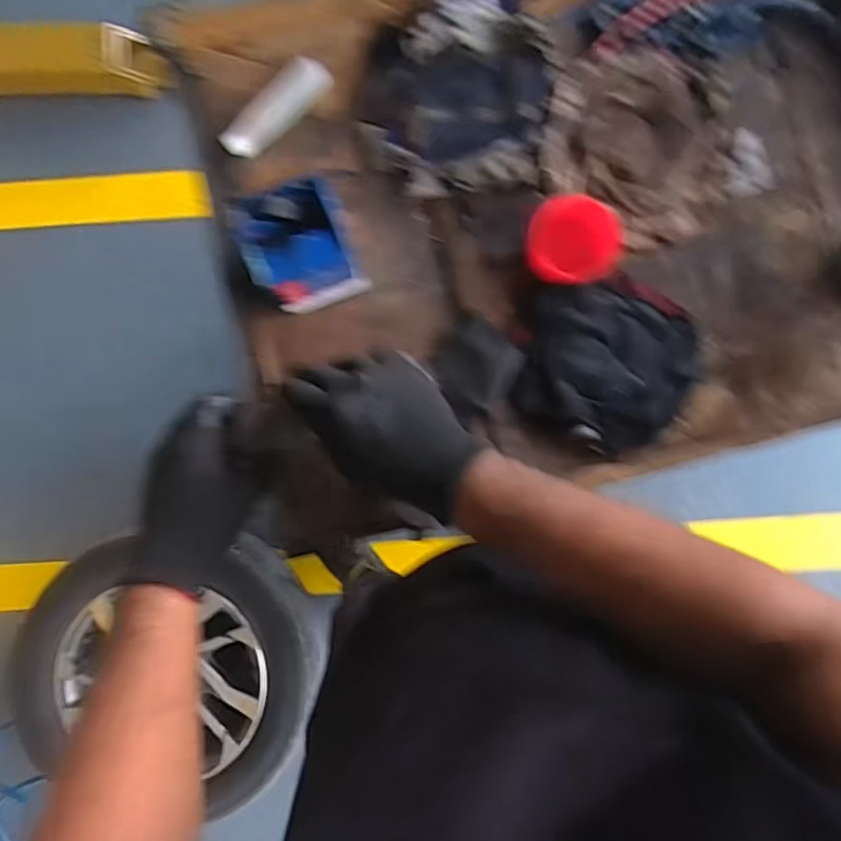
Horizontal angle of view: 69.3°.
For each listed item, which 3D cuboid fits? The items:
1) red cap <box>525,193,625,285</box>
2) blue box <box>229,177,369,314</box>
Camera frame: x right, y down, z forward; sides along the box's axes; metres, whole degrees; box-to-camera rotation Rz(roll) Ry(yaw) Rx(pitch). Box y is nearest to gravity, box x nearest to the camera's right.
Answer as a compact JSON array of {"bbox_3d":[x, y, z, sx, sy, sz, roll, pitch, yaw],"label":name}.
[{"bbox_3d":[0.128,-0.151,0.513,0.069,0.020,0.069,12,109,3],"label":"red cap"},{"bbox_3d":[-0.100,-0.145,0.518,0.085,0.083,0.082,-19,90,1],"label":"blue box"}]

